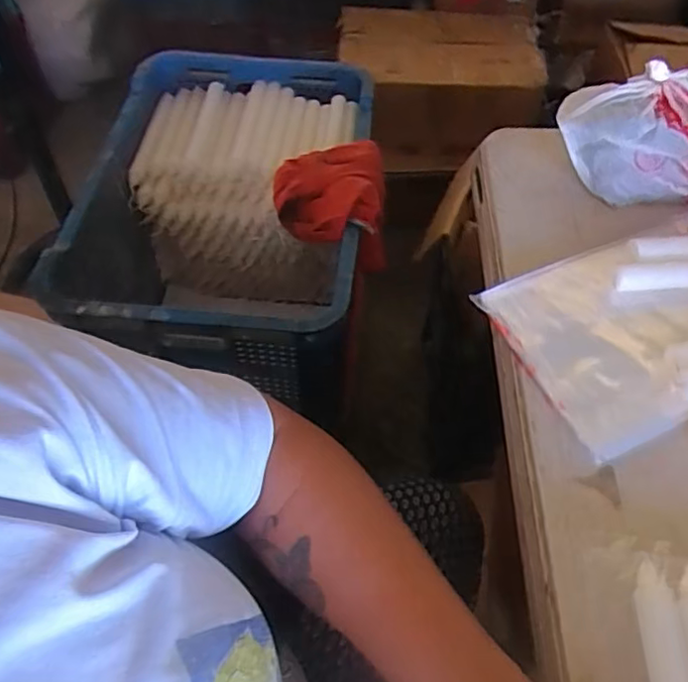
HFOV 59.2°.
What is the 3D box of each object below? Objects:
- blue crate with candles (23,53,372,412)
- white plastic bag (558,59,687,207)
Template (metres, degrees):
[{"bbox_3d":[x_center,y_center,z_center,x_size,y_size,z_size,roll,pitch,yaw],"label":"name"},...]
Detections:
[{"bbox_3d":[-0.155,-0.150,0.892,0.366,0.275,0.515,3,55,1],"label":"blue crate with candles"},{"bbox_3d":[0.292,-0.179,0.542,0.202,0.084,0.093,-1,58,-2],"label":"white plastic bag"}]

